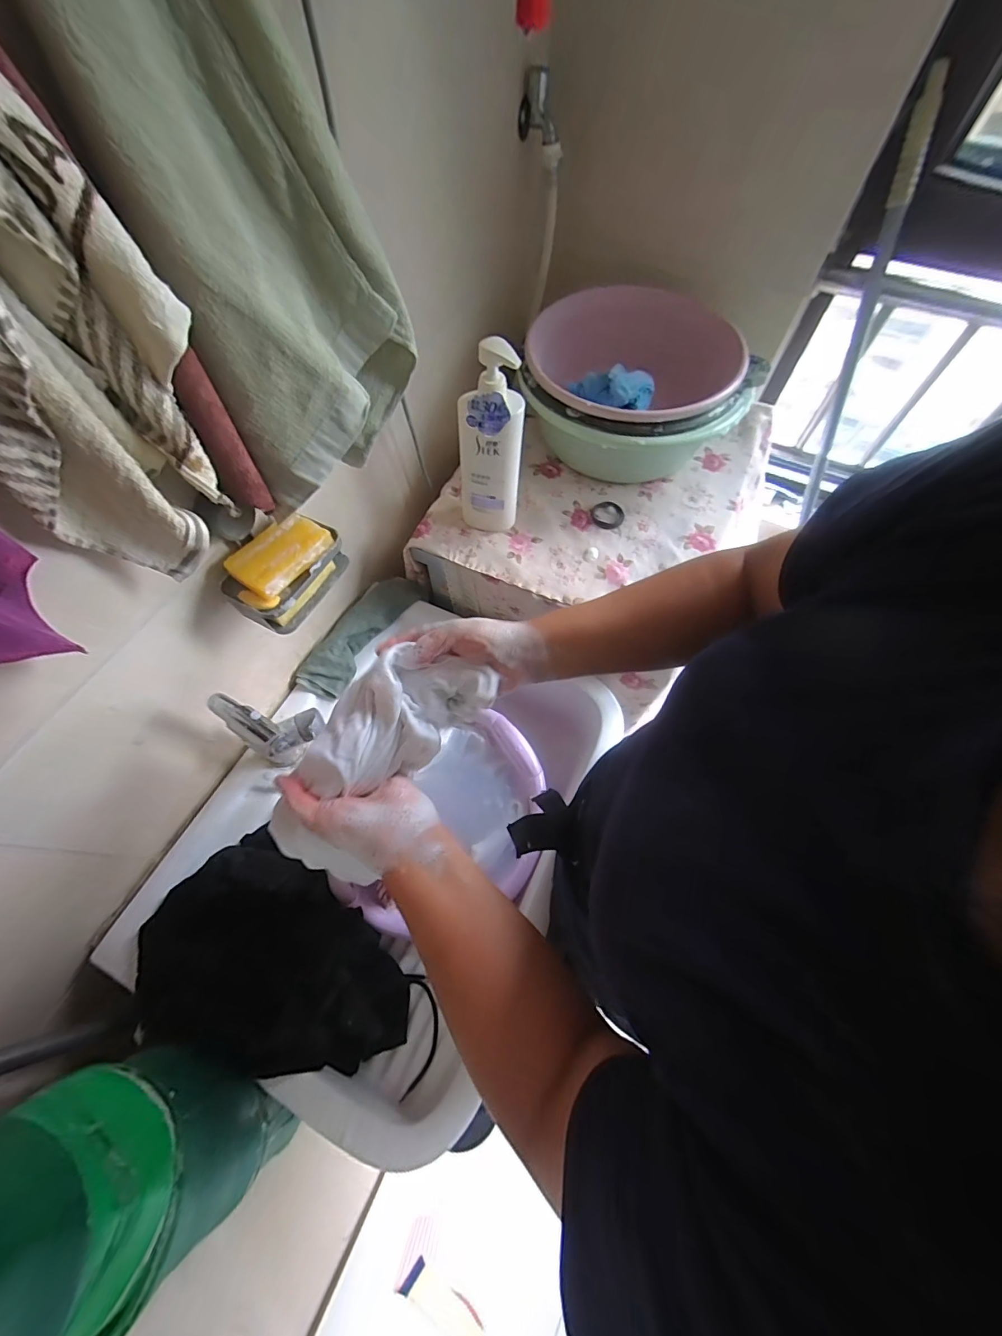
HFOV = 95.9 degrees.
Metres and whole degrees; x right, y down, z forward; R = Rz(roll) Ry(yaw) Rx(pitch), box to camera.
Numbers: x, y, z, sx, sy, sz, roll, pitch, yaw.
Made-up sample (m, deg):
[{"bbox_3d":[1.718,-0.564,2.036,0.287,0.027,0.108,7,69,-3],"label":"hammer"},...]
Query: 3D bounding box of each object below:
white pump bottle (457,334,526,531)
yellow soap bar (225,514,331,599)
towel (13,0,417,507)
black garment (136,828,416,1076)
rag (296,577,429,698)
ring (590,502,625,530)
[{"bbox_3d":[-0.016,-0.307,0.639,0.089,0.268,0.050,-2,63,-2],"label":"white pump bottle"},{"bbox_3d":[-0.250,-0.133,0.516,0.065,0.022,0.105,32,69,15],"label":"yellow soap bar"},{"bbox_3d":[-0.167,-0.319,0.318,0.176,0.354,0.101,-35,69,-15],"label":"towel"},{"bbox_3d":[-0.283,0.369,0.564,0.347,0.090,0.211,28,68,13],"label":"black garment"},{"bbox_3d":[-0.235,-0.064,0.767,0.078,0.037,0.255,33,69,15],"label":"rag"},{"bbox_3d":[0.181,-0.260,0.766,0.054,0.006,0.058,0,63,0],"label":"ring"}]

